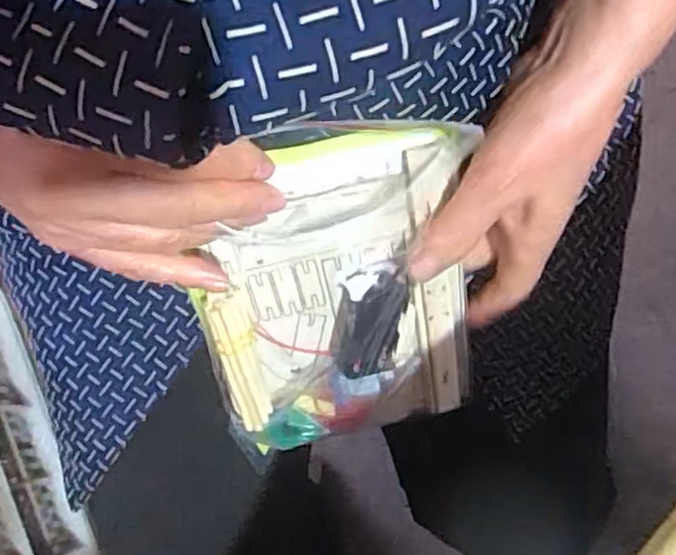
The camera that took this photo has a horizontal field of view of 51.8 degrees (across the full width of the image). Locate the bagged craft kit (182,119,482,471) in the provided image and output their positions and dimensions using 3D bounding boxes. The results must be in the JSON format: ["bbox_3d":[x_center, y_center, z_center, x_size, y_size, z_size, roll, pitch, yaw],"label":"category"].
[{"bbox_3d":[0.001,0.020,0.365,0.138,0.209,0.023,-12,39,-5],"label":"bagged craft kit"}]

